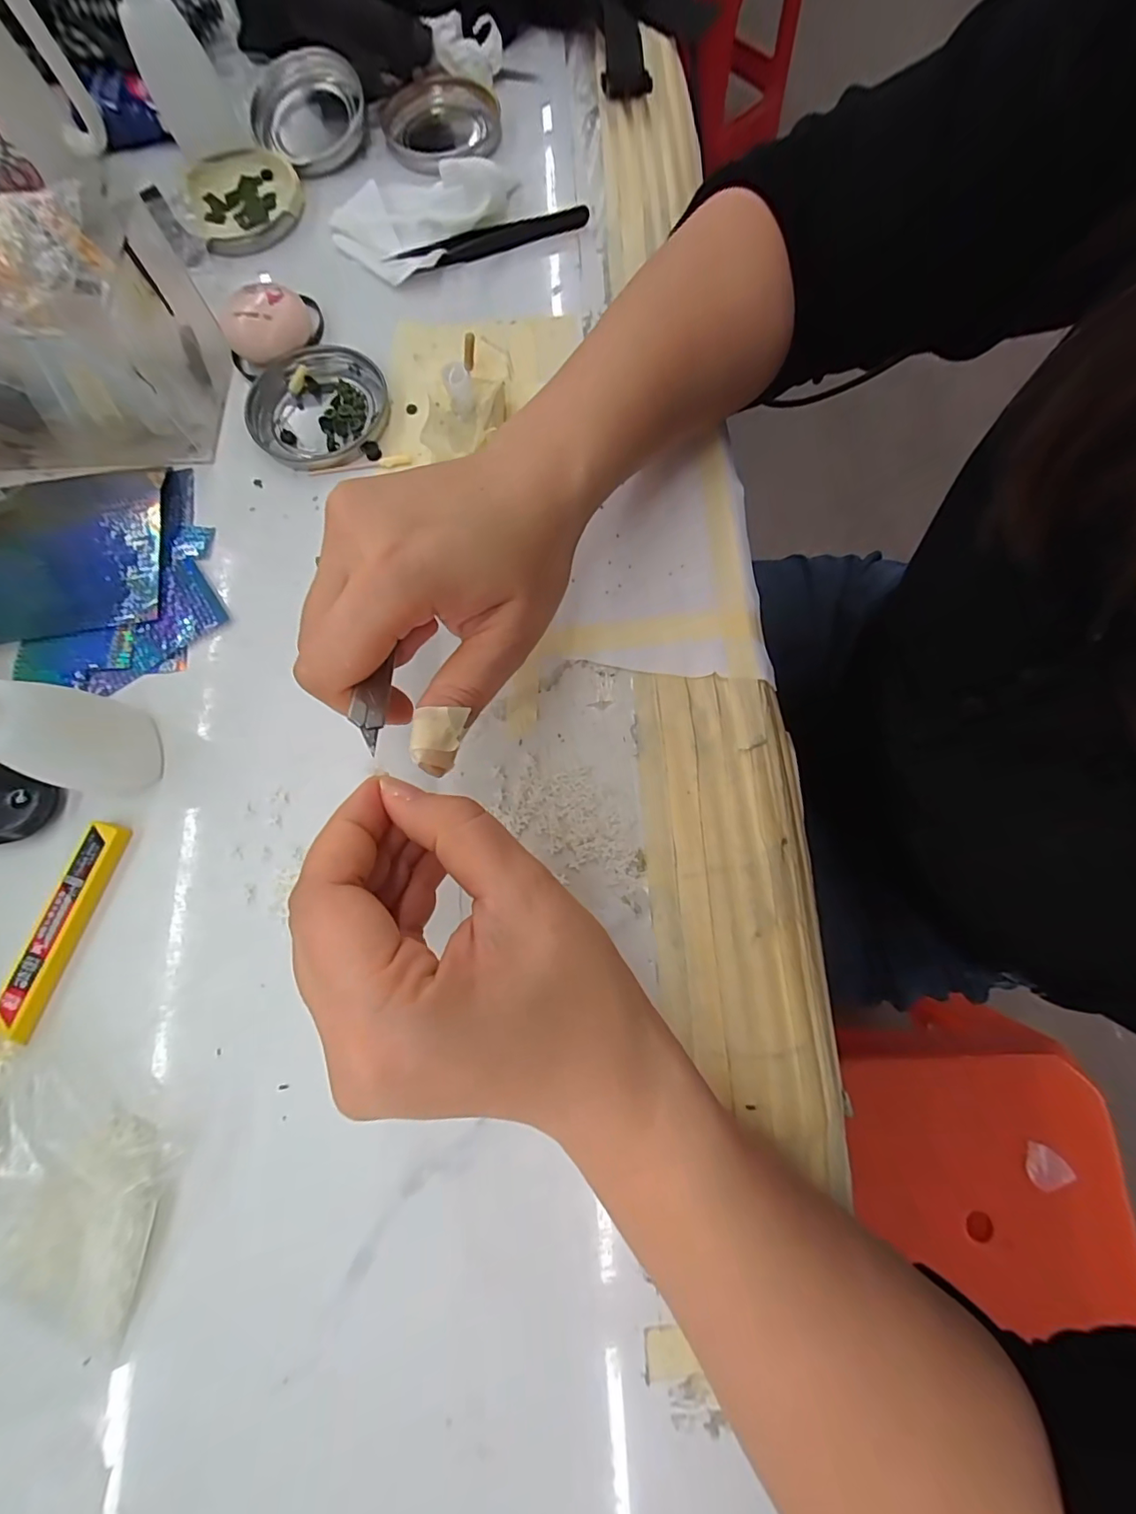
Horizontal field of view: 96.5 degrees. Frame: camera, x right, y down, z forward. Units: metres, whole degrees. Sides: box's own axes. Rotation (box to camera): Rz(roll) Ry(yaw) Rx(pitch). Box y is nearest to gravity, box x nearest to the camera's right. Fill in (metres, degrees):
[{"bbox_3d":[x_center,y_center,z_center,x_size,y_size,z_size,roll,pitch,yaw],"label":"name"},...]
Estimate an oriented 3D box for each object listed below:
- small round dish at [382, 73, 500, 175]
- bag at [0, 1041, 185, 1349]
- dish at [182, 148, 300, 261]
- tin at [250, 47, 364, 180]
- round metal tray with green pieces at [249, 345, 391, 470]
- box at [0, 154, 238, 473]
[{"bbox_3d":[-0.084,-0.431,0.345,0.078,0.011,0.078,0,76,2],"label":"small round dish"},{"bbox_3d":[-0.218,0.163,0.199,0.121,0.021,0.082,17,77,6],"label":"bag"},{"bbox_3d":[-0.214,-0.367,0.334,0.074,0.012,0.086,-15,76,-2],"label":"dish"},{"bbox_3d":[-0.177,-0.438,0.343,0.075,0.023,0.089,-22,76,-4],"label":"tin"},{"bbox_3d":[-0.144,-0.201,0.292,0.079,0.009,0.077,0,76,2],"label":"round metal tray with green pieces"},{"bbox_3d":[-0.299,-0.214,0.267,0.194,0.072,0.093,-2,76,1],"label":"box"}]

